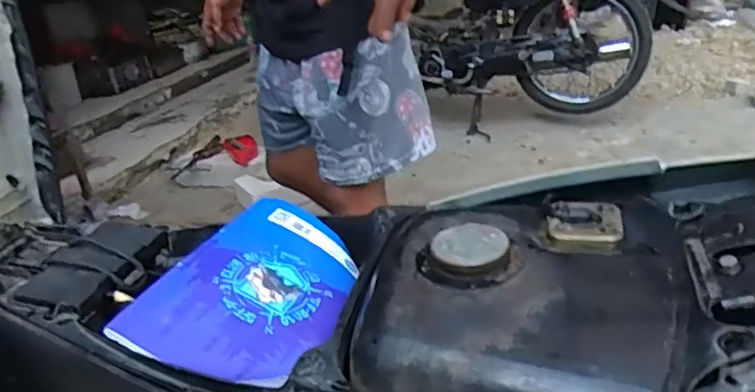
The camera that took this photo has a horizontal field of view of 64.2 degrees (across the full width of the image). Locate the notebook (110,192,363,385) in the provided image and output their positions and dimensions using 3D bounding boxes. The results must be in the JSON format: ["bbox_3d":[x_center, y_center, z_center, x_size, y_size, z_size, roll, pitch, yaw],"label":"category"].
[{"bbox_3d":[-0.096,0.074,0.505,0.139,0.014,0.207,24,37,11],"label":"notebook"}]

